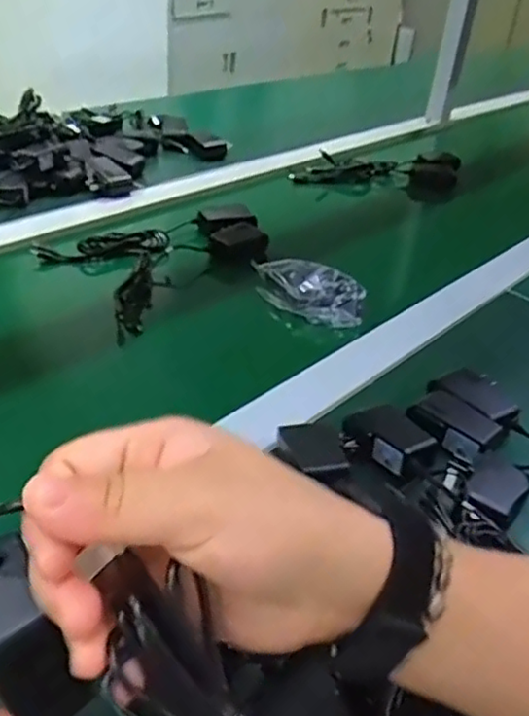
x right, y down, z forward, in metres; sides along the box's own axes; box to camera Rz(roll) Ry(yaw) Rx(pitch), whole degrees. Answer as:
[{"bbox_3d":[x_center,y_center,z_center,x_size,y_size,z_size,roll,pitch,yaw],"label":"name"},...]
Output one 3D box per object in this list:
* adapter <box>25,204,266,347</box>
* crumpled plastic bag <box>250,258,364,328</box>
[{"bbox_3d":[-0.112,-0.130,0.835,0.282,0.056,0.168,-24,45,-39],"label":"adapter"},{"bbox_3d":[0.050,-0.077,0.748,0.060,0.042,0.124,-22,44,-37],"label":"crumpled plastic bag"}]

